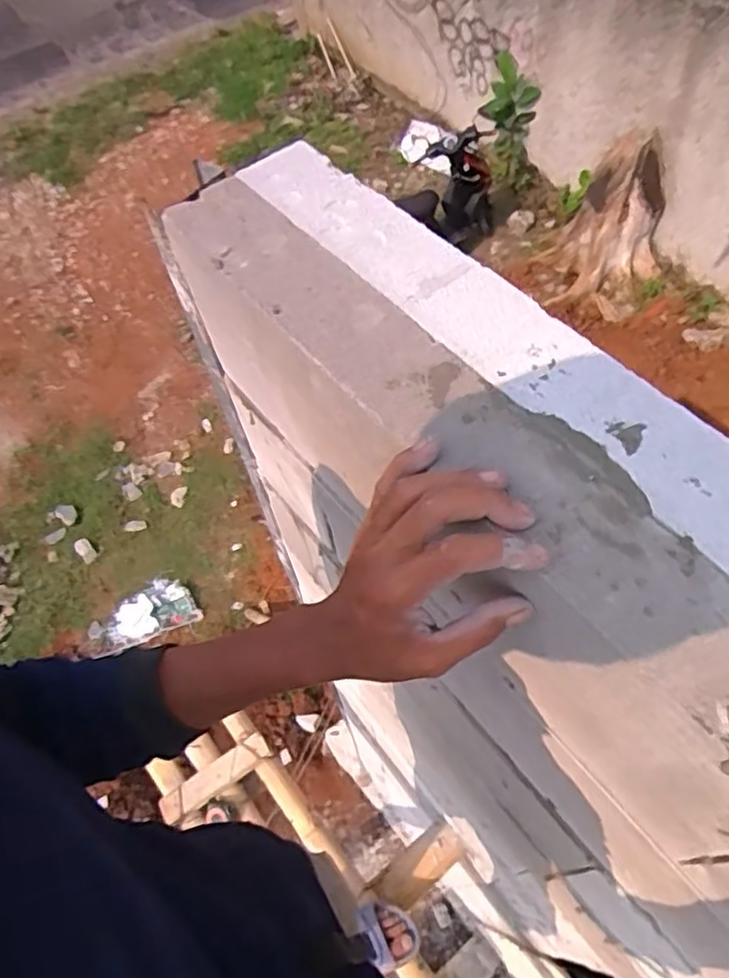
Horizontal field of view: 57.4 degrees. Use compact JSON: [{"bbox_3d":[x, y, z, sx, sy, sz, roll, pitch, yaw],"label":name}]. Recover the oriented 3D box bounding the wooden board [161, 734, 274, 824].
[{"bbox_3d":[-0.338,0.659,1.515,0.259,0.016,0.062,-31,86,-16],"label":"wooden board"}]

